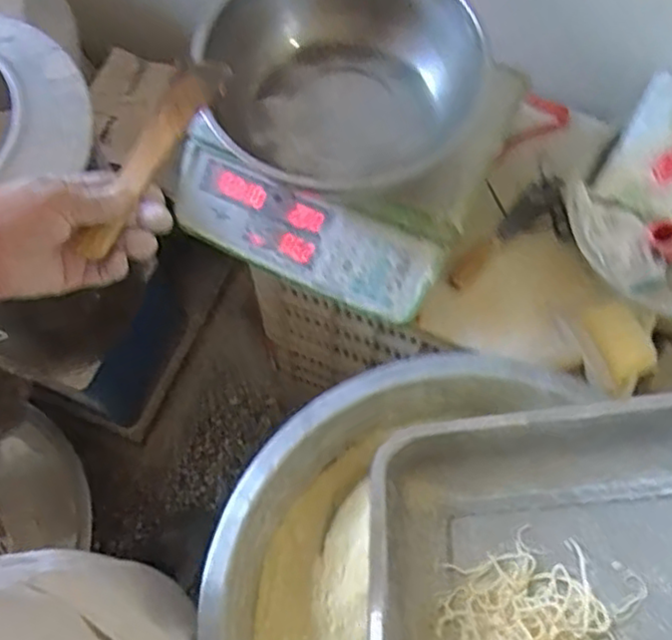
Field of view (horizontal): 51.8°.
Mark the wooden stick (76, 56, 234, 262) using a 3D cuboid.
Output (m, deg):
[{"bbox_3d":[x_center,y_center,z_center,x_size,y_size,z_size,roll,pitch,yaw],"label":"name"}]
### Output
[{"bbox_3d":[-0.137,-0.124,0.521,0.039,0.025,0.194,20,64,7],"label":"wooden stick"}]

